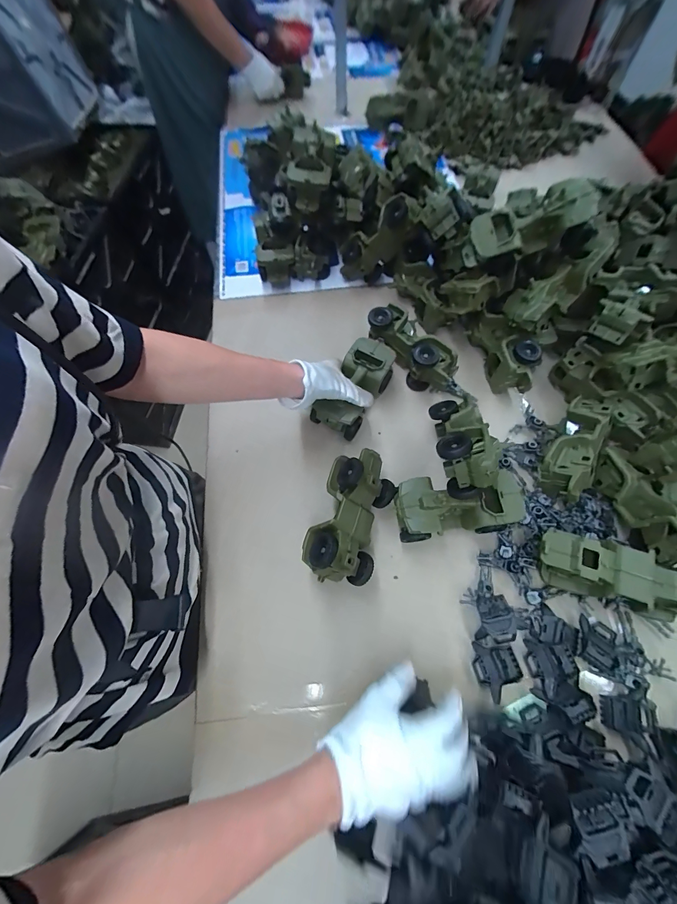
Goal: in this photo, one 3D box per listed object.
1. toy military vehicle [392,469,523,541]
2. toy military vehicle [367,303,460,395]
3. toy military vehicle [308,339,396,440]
[{"bbox_3d":[0.171,0.077,0.506,0.178,0.072,0.080,-5,65,-2],"label":"toy military vehicle"},{"bbox_3d":[0.140,-0.182,0.632,0.082,0.073,0.197,-36,69,-15],"label":"toy military vehicle"},{"bbox_3d":[0.031,-0.111,0.593,0.080,0.074,0.174,25,74,12],"label":"toy military vehicle"}]

